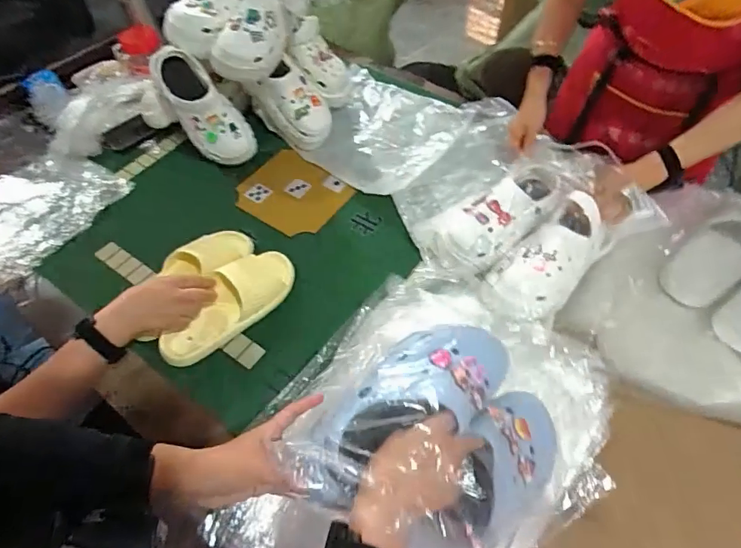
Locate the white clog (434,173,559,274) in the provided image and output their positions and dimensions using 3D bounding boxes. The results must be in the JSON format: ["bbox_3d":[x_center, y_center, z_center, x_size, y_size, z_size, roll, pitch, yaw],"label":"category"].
[{"bbox_3d":[0.224,-0.104,0.801,0.230,0.094,0.111,-32,62,-20],"label":"white clog"}]

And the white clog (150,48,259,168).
[{"bbox_3d":[-0.323,-0.329,0.911,0.251,0.093,0.109,52,61,-20],"label":"white clog"}]

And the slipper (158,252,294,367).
[{"bbox_3d":[-0.230,0.051,0.771,0.098,0.049,0.255,33,62,20],"label":"slipper"}]

